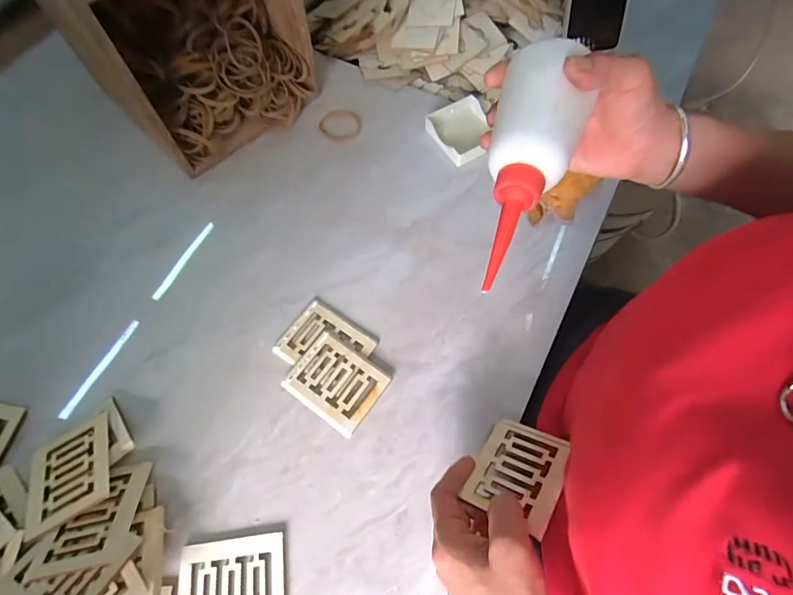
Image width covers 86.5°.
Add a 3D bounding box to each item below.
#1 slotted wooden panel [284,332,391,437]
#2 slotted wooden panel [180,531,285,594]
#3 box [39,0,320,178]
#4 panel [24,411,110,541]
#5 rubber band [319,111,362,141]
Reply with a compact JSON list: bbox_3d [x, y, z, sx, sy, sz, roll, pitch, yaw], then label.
[{"bbox_3d":[-0.055,0.079,0.395,0.082,0.008,0.068,33,69,15],"label":"slotted wooden panel"},{"bbox_3d":[-0.129,0.227,0.330,0.080,0.004,0.069,-6,65,-3],"label":"slotted wooden panel"},{"bbox_3d":[-0.256,-0.328,0.479,0.260,0.207,0.207,42,72,18],"label":"box"},{"bbox_3d":[-0.272,0.145,0.350,0.066,0.005,0.079,-28,51,-9],"label":"panel"},{"bbox_3d":[-0.072,-0.221,0.538,0.053,0.004,0.047,3,65,2],"label":"rubber band"}]

